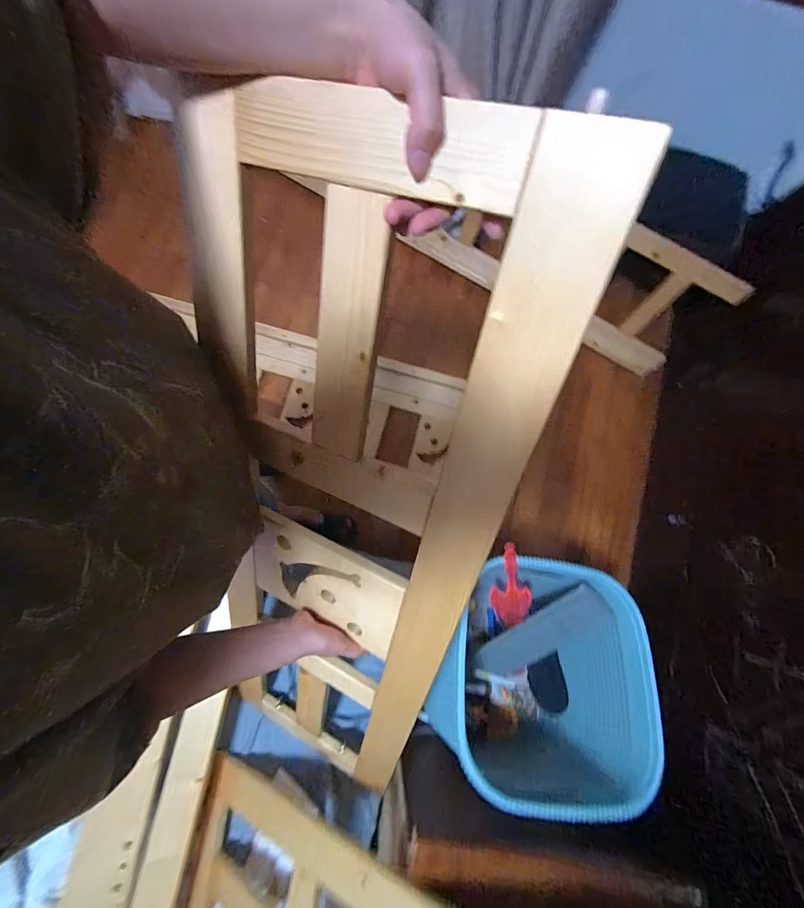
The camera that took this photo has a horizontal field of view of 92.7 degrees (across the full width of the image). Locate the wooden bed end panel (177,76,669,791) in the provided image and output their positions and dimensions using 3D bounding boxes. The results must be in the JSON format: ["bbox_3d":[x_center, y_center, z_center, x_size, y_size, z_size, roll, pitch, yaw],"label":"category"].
[{"bbox_3d":[-0.097,0.161,0.520,0.367,0.969,0.026,22,33,16],"label":"wooden bed end panel"}]

